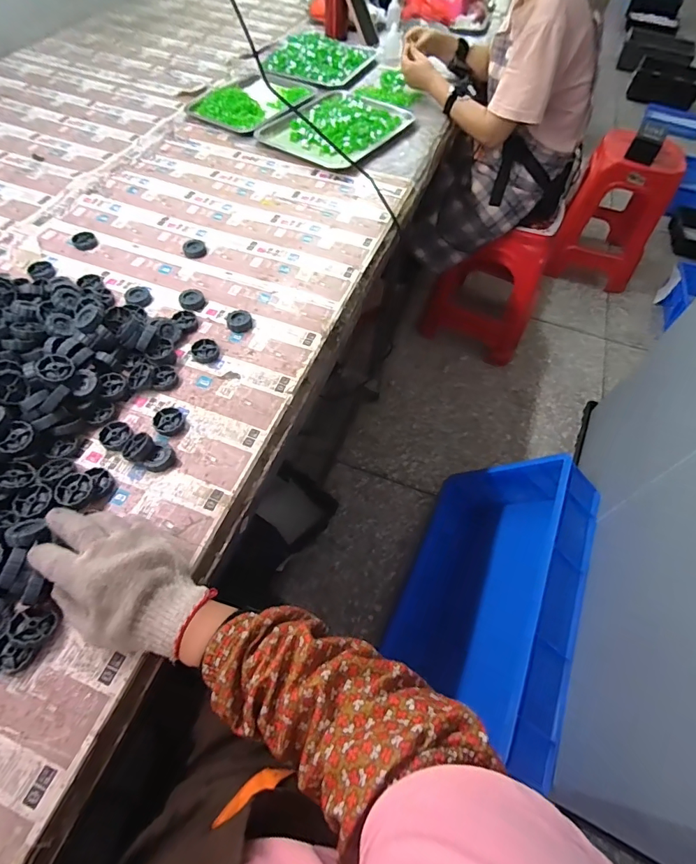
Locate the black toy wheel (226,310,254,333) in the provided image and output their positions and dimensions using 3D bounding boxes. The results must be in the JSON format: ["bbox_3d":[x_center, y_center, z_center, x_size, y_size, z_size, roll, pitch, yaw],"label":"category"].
[{"bbox_3d":[-0.169,-0.174,0.681,0.037,0.016,0.039,0,58,-1],"label":"black toy wheel"}]

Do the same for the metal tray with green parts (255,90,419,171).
[{"bbox_3d":[-0.024,-0.731,1.039,0.259,0.018,0.316,32,63,17],"label":"metal tray with green parts"}]

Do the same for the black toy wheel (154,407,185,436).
[{"bbox_3d":[-0.237,-0.014,0.577,0.037,0.012,0.040,0,58,-1],"label":"black toy wheel"}]

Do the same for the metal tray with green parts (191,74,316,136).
[{"bbox_3d":[-0.241,-0.845,1.099,0.227,0.031,0.283,33,63,18],"label":"metal tray with green parts"}]

